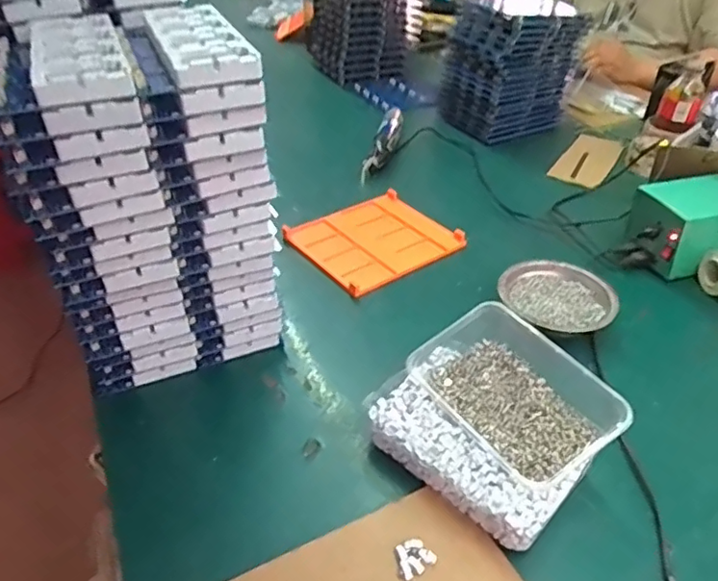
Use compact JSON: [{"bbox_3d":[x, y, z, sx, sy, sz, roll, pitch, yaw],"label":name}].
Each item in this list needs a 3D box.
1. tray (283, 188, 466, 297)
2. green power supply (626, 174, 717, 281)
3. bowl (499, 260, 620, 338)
[{"bbox_3d":[0.014,-0.074,0.818,0.207,0.023,0.175,-24,44,-30],"label":"tray"},{"bbox_3d":[0.439,-0.083,0.763,0.136,0.098,0.090,-6,38,-9],"label":"green power supply"},{"bbox_3d":[0.228,0.012,0.684,0.122,0.037,0.113,1,37,-1],"label":"bowl"}]

